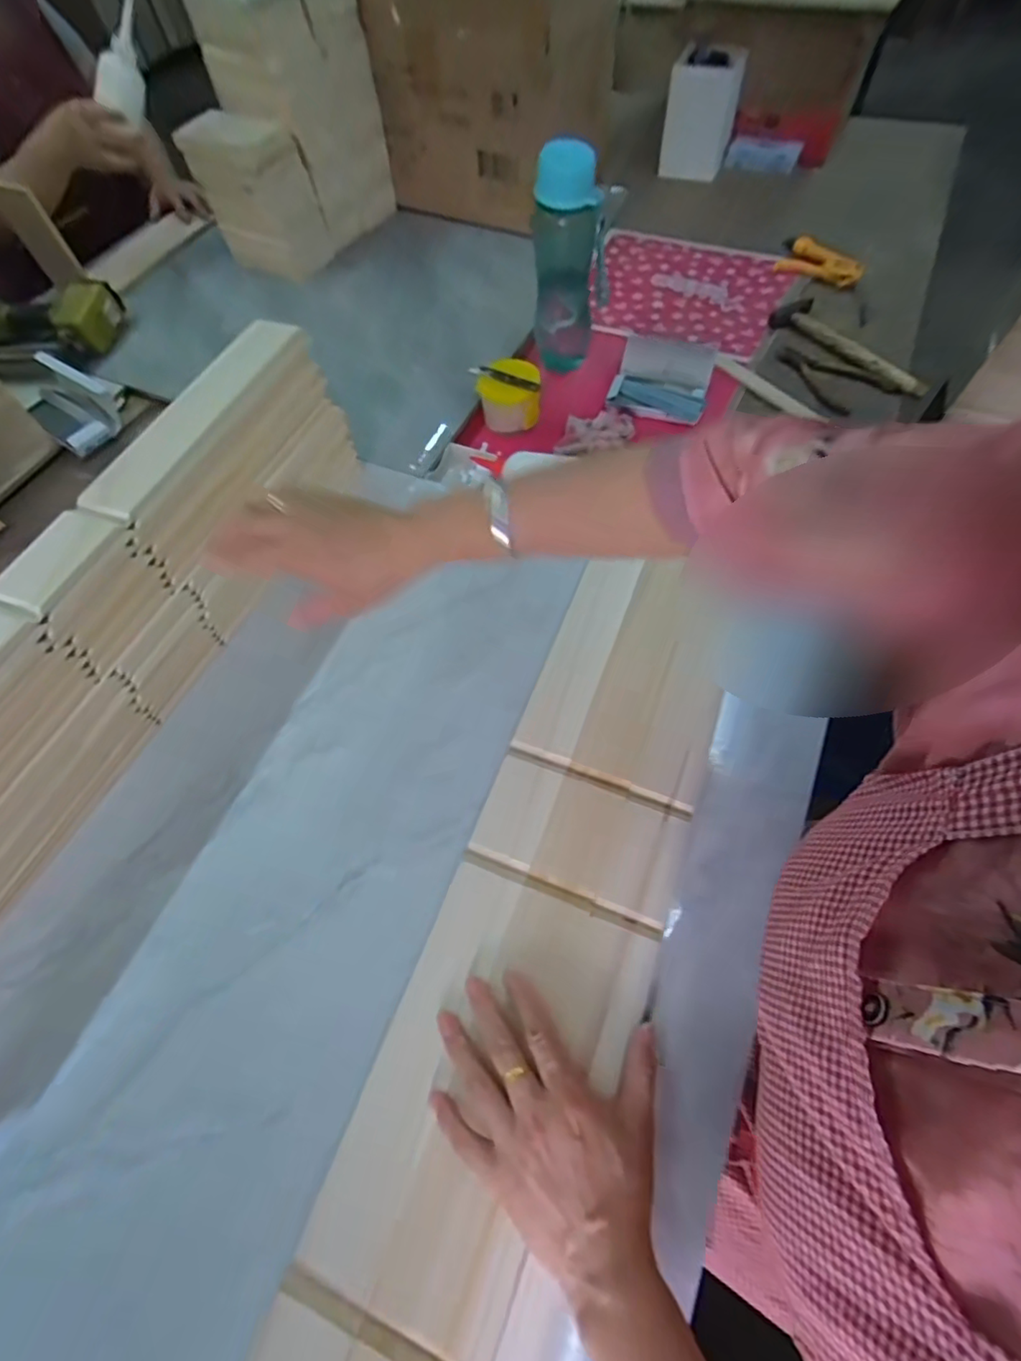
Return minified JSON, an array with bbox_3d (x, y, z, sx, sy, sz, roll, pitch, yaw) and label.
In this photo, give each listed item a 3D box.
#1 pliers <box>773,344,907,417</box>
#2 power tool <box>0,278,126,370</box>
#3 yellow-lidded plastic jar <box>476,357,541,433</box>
[{"bbox_3d":[0.429,-0.416,0.752,0.084,0.018,0.161,-25,63,-9],"label":"pliers"},{"bbox_3d":[-0.695,-0.524,0.830,0.210,0.071,0.118,-10,62,-1],"label":"power tool"},{"bbox_3d":[-0.001,-0.381,0.745,0.082,0.061,0.067,1,62,5],"label":"yellow-lidded plastic jar"}]

